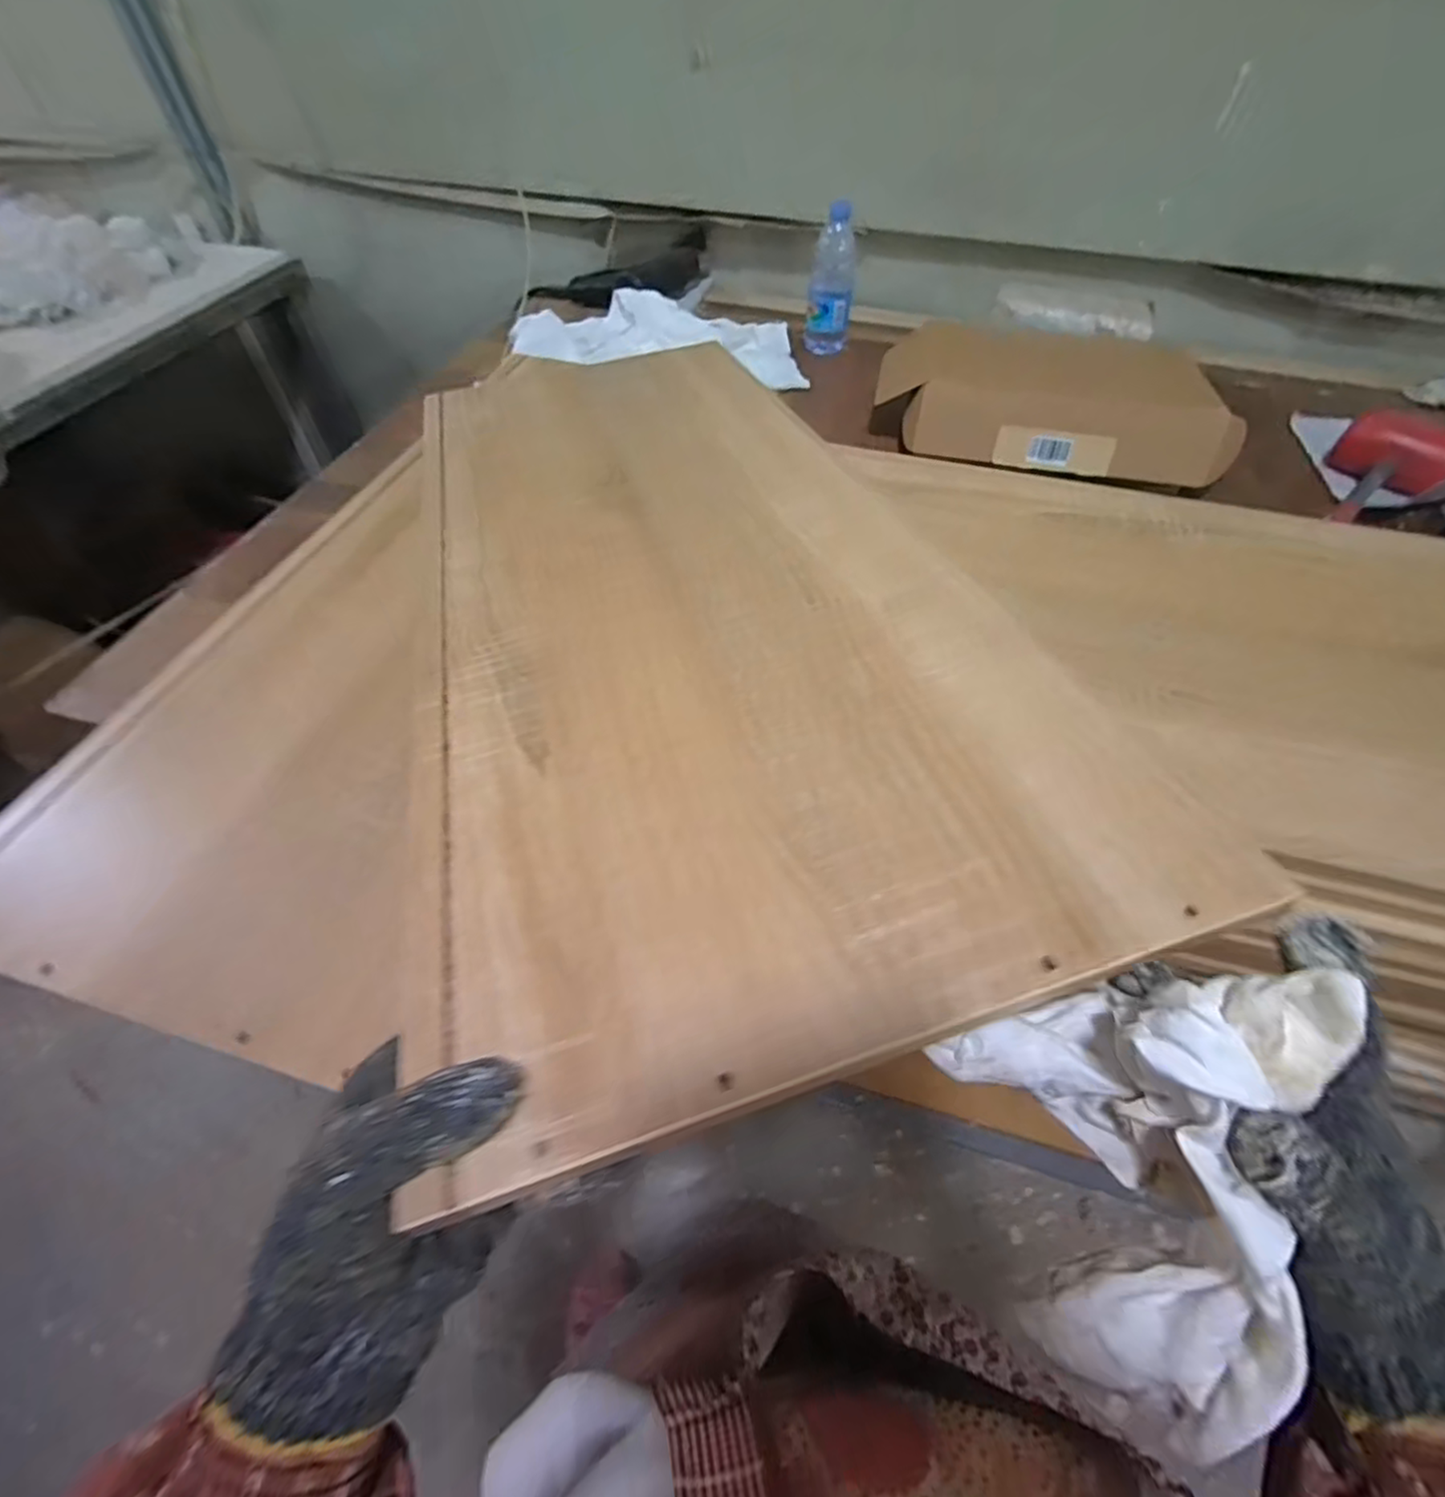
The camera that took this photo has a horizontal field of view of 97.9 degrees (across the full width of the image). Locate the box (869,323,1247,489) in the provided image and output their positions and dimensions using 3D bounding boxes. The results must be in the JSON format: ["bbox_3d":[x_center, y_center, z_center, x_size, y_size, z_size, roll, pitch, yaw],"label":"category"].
[{"bbox_3d":[0.431,-0.434,0.813,0.432,0.117,0.148,6,54,3],"label":"box"}]

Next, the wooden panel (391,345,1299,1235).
[{"bbox_3d":[-0.040,-0.147,0.460,0.341,0.007,0.729,-16,49,-8],"label":"wooden panel"}]

